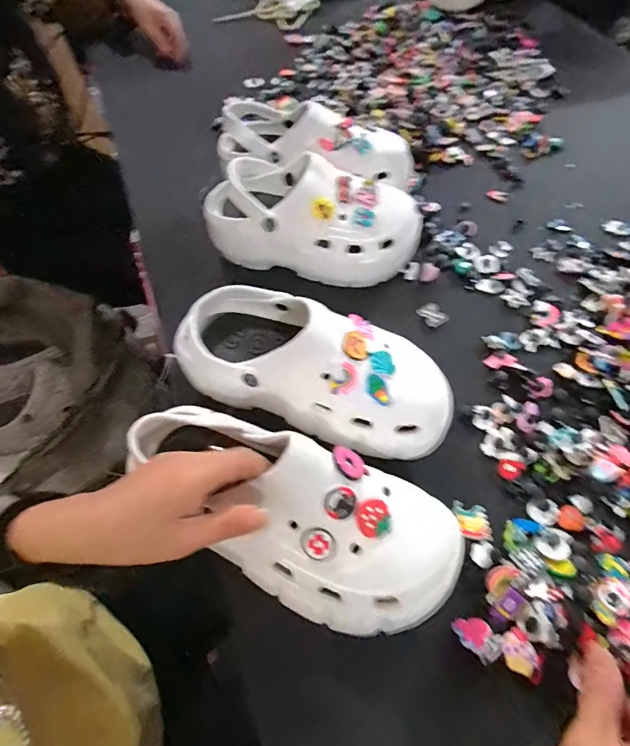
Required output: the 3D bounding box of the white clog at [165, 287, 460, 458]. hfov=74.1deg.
[{"bbox_3d":[-0.004,-0.007,0.391,0.263,0.104,0.108,19,62,11],"label":"white clog"}]

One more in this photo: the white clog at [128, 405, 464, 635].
[{"bbox_3d":[-0.026,0.102,0.304,0.260,0.092,0.102,20,62,8],"label":"white clog"}]

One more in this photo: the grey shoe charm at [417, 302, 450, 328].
[{"bbox_3d":[0.139,-0.069,0.488,0.028,0.006,0.030,-33,65,-17],"label":"grey shoe charm"}]

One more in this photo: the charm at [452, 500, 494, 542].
[{"bbox_3d":[0.142,0.132,0.375,0.028,0.005,0.036,-4,60,-2],"label":"charm"}]

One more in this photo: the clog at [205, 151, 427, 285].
[{"bbox_3d":[-0.004,-0.184,0.497,0.246,0.092,0.101,13,61,8],"label":"clog"}]

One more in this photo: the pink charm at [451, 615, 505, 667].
[{"bbox_3d":[0.126,0.205,0.322,0.025,0.015,0.034,-38,66,-19],"label":"pink charm"}]

